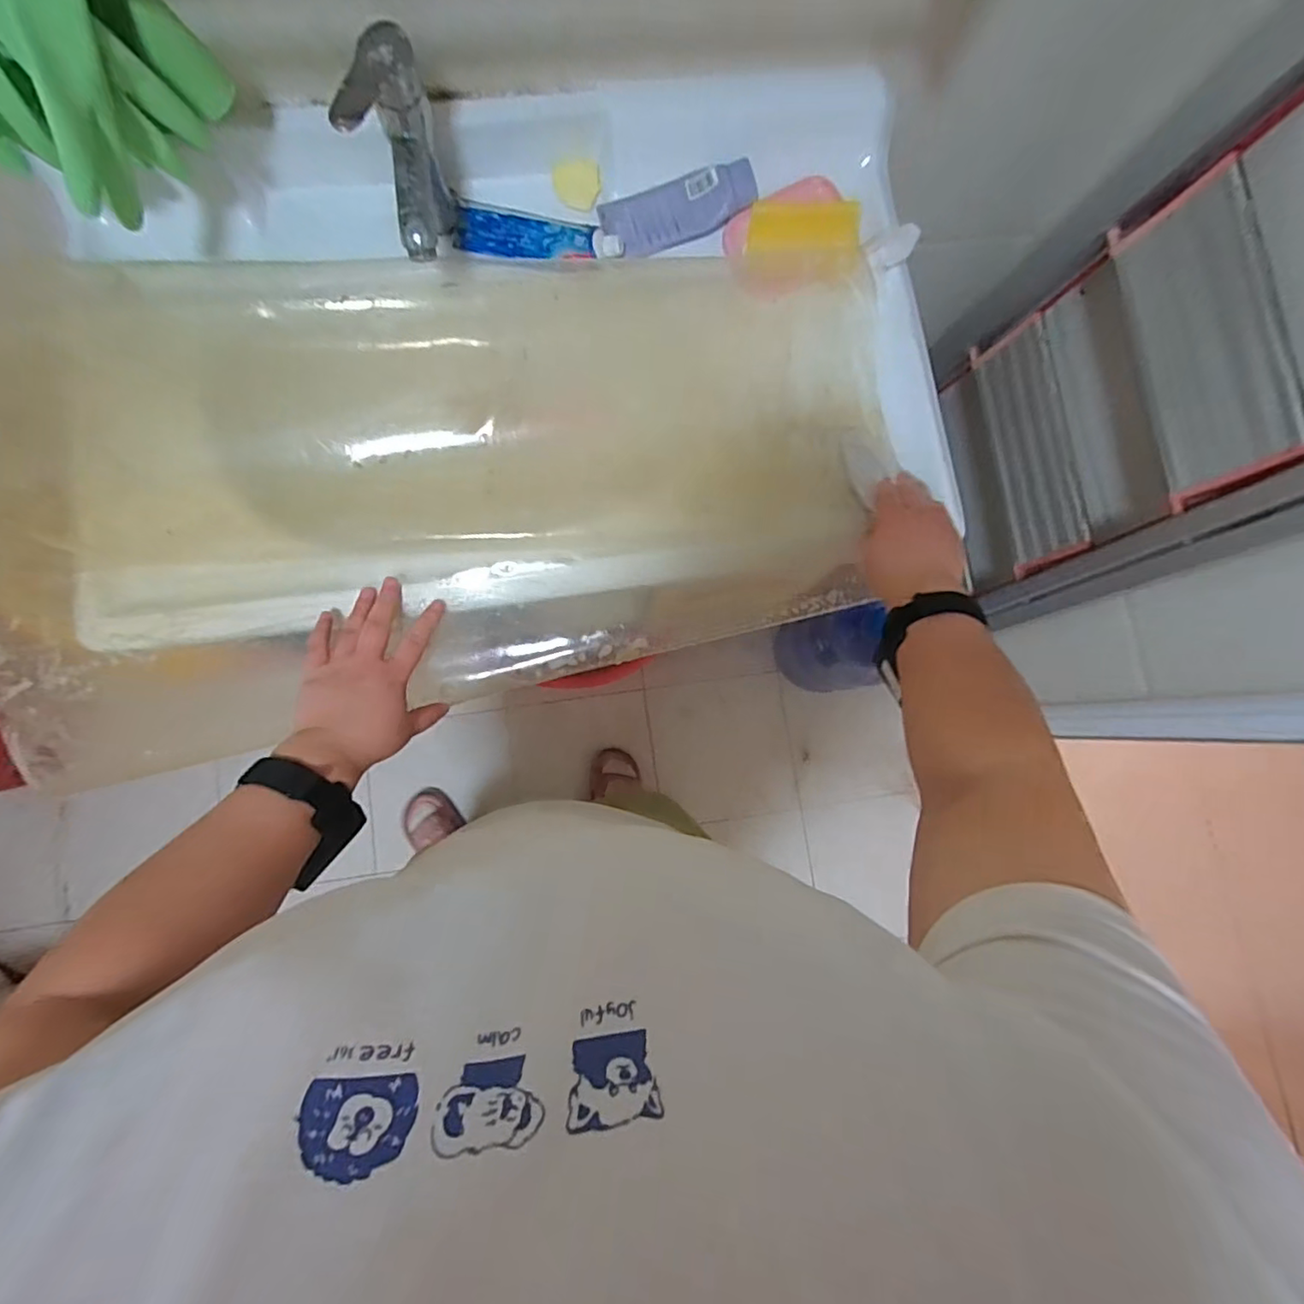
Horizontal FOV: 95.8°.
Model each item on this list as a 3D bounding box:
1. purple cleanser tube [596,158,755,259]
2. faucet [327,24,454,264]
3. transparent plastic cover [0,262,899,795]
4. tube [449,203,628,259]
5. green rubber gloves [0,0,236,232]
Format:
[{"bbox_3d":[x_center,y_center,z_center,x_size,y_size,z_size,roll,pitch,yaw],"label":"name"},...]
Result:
[{"bbox_3d":[0.027,-0.448,0.596,0.154,0.024,0.059,-15,84,7],"label":"purple cleanser tube"},{"bbox_3d":[-0.210,-0.412,0.509,0.050,0.164,0.140,-1,83,-4],"label":"faucet"},{"bbox_3d":[-0.181,-0.144,0.536,0.841,0.124,0.362,-9,83,-9],"label":"transparent plastic cover"},{"bbox_3d":[-0.113,-0.413,0.586,0.164,0.024,0.050,11,82,-2],"label":"tube"},{"bbox_3d":[-0.411,-0.409,0.404,0.120,0.139,0.151,26,82,0],"label":"green rubber gloves"}]

